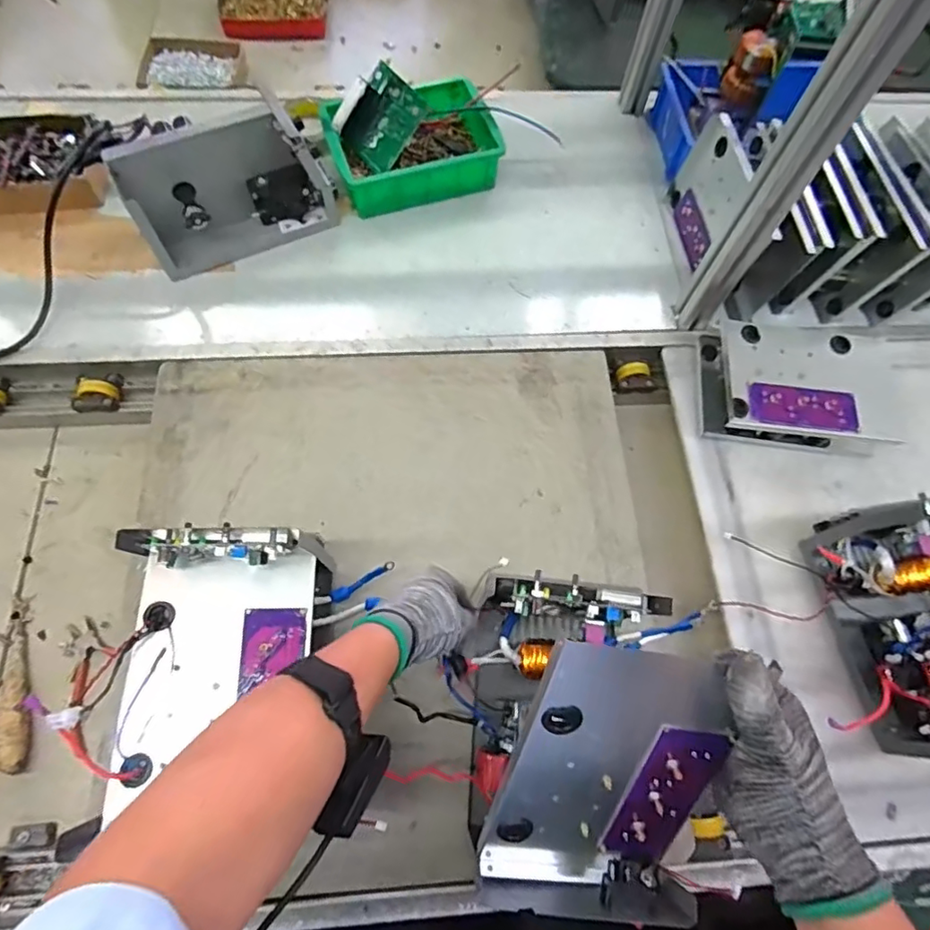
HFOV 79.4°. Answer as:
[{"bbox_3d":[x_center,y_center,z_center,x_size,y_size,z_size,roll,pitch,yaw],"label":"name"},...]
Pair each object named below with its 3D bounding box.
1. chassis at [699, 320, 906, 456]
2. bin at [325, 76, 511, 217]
[{"bbox_3d":[0.444,-0.101,0.736,0.245,0.062,0.152,5,68,0],"label":"chassis"},{"bbox_3d":[-0.082,-0.493,0.874,0.248,0.068,0.186,-20,70,-10],"label":"bin"}]

